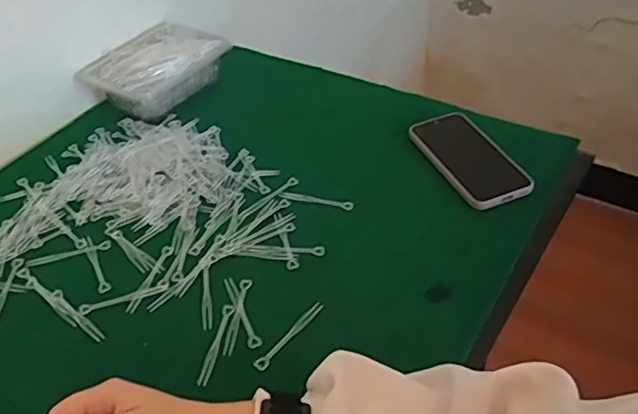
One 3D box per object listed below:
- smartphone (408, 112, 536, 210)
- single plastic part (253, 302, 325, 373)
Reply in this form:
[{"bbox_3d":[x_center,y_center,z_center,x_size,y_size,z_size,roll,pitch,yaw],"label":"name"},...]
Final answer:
[{"bbox_3d":[0.176,-0.060,0.721,0.081,0.012,0.162,-18,45,-15],"label":"smartphone"},{"bbox_3d":[-0.026,0.115,0.561,0.011,0.006,0.085,28,52,30],"label":"single plastic part"}]

